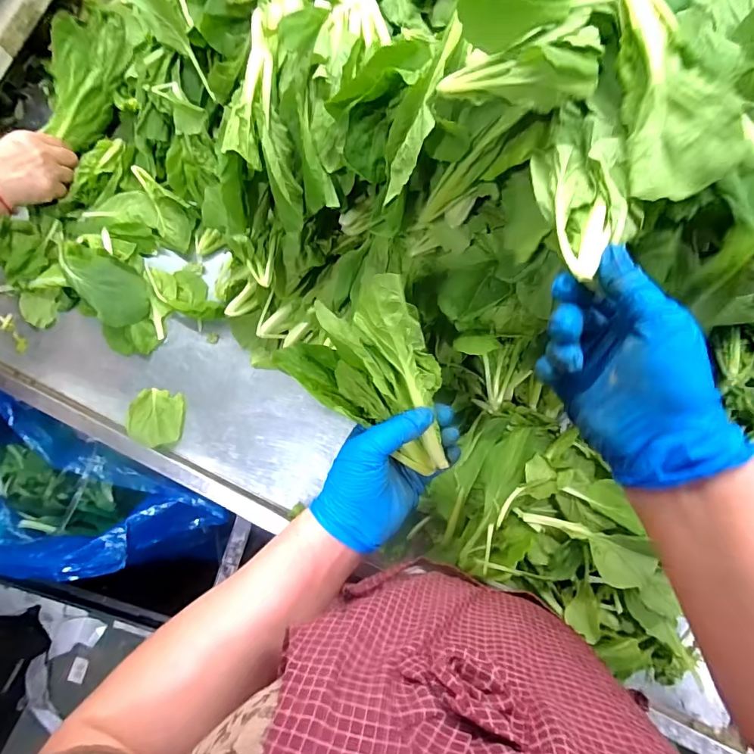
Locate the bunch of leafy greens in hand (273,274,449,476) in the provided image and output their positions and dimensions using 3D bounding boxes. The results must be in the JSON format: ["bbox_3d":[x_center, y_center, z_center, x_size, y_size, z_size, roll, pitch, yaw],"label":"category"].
[{"bbox_3d":[0.007,-0.008,0.370,0.161,0.073,0.105,38,82,7],"label":"bunch of leafy greens in hand"}]

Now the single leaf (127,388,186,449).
[{"bbox_3d":[-0.274,0.050,0.554,0.067,0.011,0.069,10,79,2],"label":"single leaf"}]

